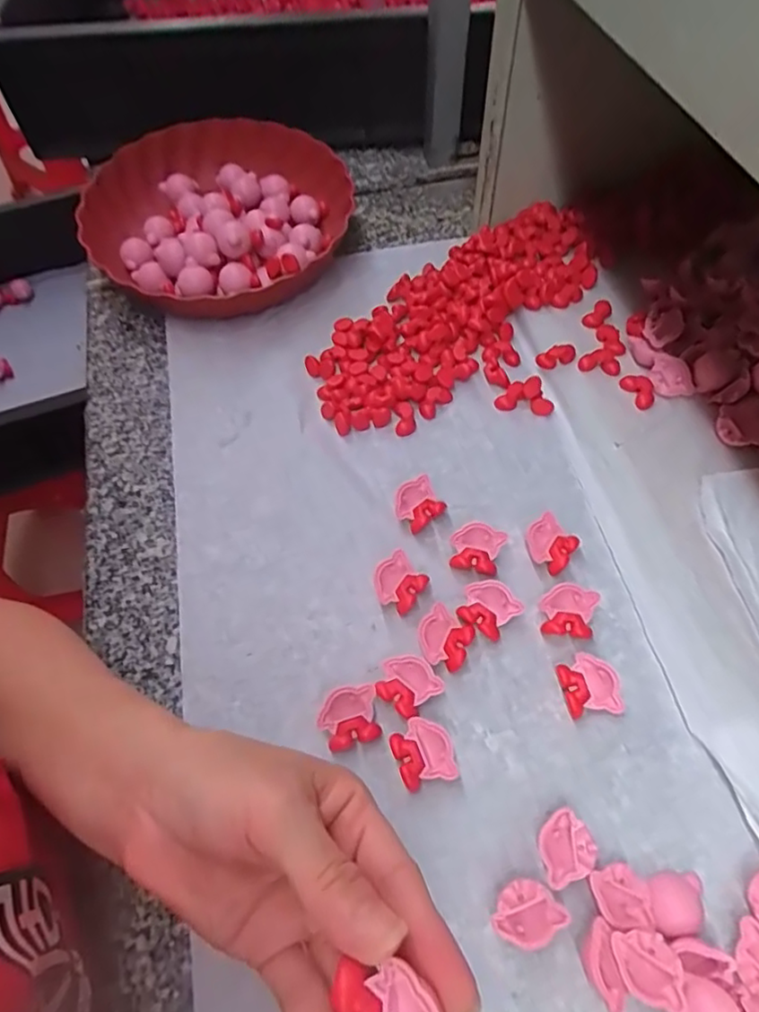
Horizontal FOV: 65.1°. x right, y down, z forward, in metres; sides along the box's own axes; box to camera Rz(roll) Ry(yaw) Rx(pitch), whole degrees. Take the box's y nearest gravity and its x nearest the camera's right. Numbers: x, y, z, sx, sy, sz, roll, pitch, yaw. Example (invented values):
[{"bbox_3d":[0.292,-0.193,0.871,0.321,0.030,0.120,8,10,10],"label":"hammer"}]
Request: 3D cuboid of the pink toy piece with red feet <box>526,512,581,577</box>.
[{"bbox_3d":[0.118,0.028,0.411,0.032,0.017,0.033,-40,67,-19],"label":"pink toy piece with red feet"}]

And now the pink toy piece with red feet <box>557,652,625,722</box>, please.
[{"bbox_3d":[0.128,0.110,0.364,0.033,0.016,0.035,-4,60,-1],"label":"pink toy piece with red feet"}]

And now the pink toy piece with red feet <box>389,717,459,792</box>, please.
[{"bbox_3d":[0.025,0.144,0.347,0.032,0.015,0.036,-19,62,-9],"label":"pink toy piece with red feet"}]

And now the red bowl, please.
[{"bbox_3d":[-0.157,-0.272,0.562,0.234,0.061,0.232,-1,60,1],"label":"red bowl"}]

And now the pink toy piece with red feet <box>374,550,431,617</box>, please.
[{"bbox_3d":[0.013,0.052,0.395,0.031,0.014,0.033,40,69,21],"label":"pink toy piece with red feet"}]

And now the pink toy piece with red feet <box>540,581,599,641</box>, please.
[{"bbox_3d":[0.122,0.069,0.386,0.033,0.017,0.032,14,62,9],"label":"pink toy piece with red feet"}]

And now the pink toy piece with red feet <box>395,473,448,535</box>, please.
[{"bbox_3d":[0.028,-0.001,0.428,0.034,0.015,0.033,-31,64,-15],"label":"pink toy piece with red feet"}]

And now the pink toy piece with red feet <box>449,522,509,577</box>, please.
[{"bbox_3d":[0.067,0.030,0.409,0.034,0.016,0.031,15,62,10],"label":"pink toy piece with red feet"}]

